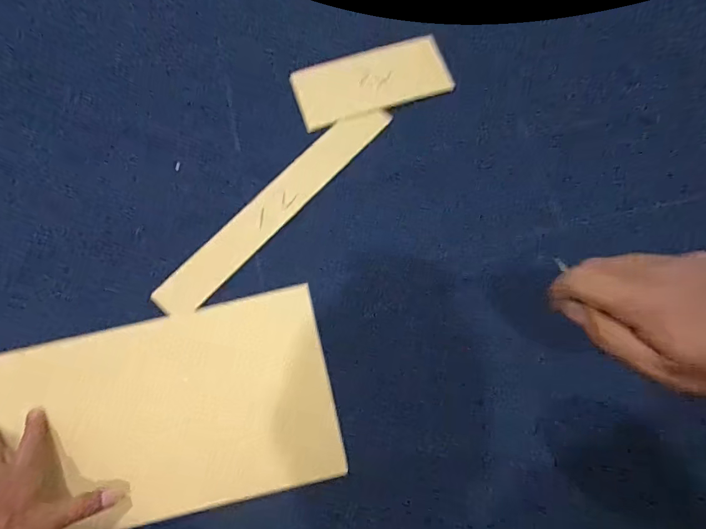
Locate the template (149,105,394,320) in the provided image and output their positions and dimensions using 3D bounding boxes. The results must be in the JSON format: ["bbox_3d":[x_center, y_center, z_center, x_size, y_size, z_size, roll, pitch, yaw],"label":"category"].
[{"bbox_3d":[-0.094,-0.077,0.549,0.049,0.007,0.361,43,78,4],"label":"template"}]

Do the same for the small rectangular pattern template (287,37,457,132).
[{"bbox_3d":[0.025,-0.255,0.596,0.208,0.006,0.104,-19,77,-6],"label":"small rectangular pattern template"}]

